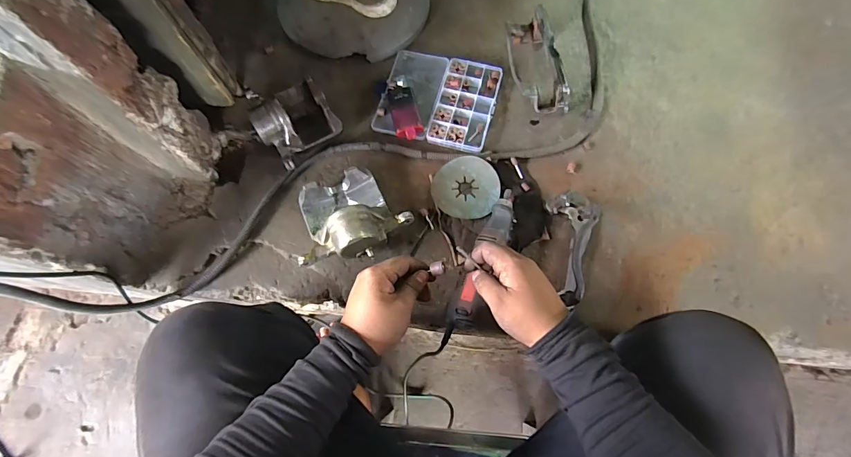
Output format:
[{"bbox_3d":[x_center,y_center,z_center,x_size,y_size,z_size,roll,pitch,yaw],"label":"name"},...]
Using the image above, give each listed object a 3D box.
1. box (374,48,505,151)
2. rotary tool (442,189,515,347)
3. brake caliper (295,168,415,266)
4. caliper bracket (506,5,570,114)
[{"bbox_3d":[0.024,-0.230,0.704,0.192,0.021,0.181,14,73,5],"label":"box"},{"bbox_3d":[0.083,0.053,0.587,0.041,0.037,0.244,25,78,9],"label":"rotary tool"},{"bbox_3d":[-0.116,-0.020,0.613,0.171,0.075,0.132,-20,73,-5],"label":"brake caliper"},{"bbox_3d":[0.191,-0.289,0.696,0.076,0.072,0.188,-13,72,-3],"label":"caliper bracket"}]

